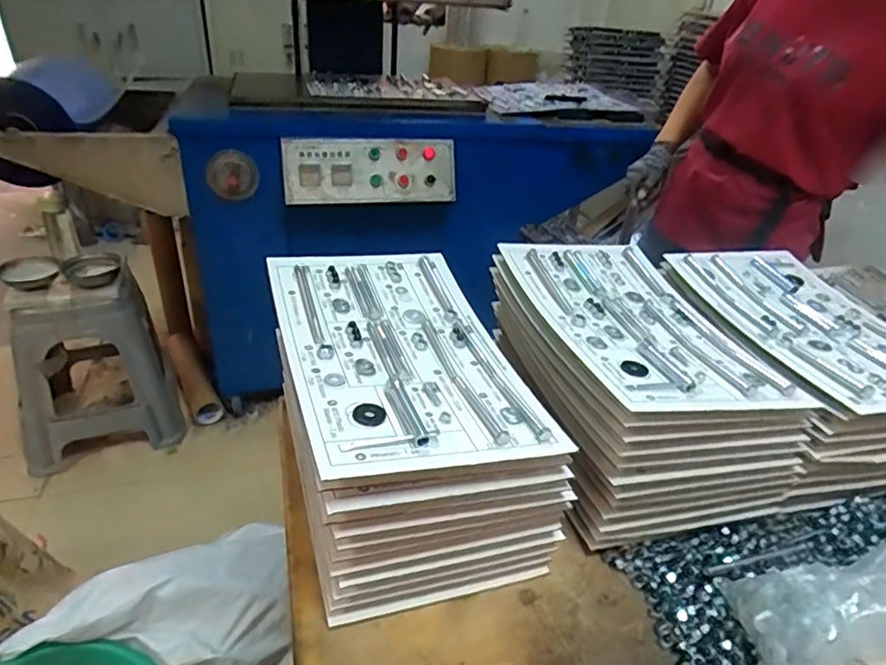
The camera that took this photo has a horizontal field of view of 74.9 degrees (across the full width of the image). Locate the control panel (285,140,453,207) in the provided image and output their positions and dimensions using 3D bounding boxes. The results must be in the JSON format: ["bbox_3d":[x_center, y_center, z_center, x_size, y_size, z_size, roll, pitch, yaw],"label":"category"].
[{"bbox_3d":[-0.190,-0.422,1.514,0.441,0.165,0.058,-5,10,-17],"label":"control panel"}]

